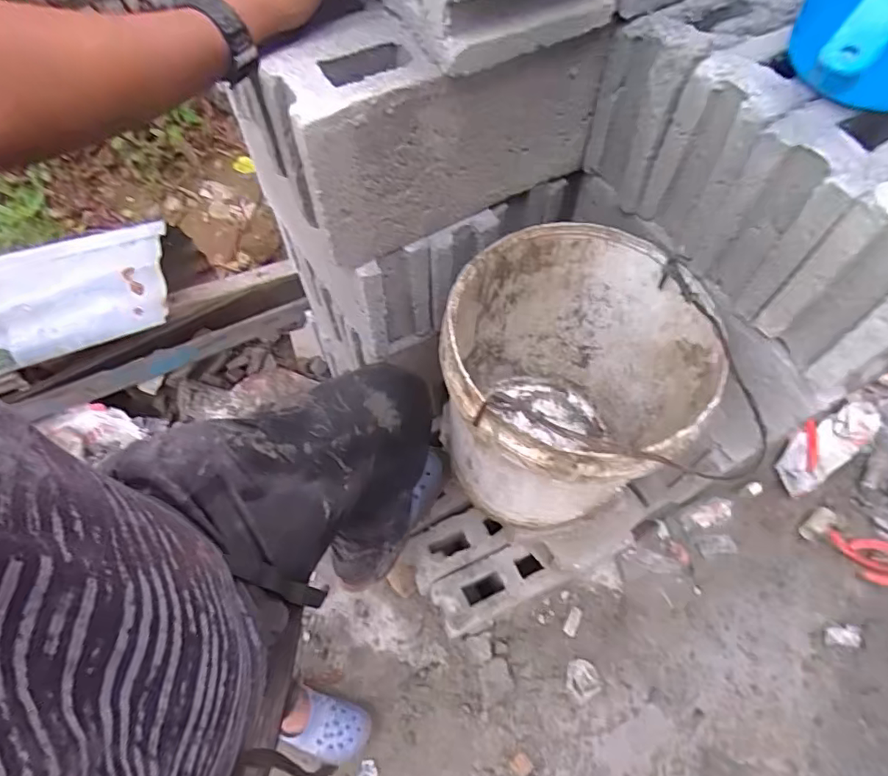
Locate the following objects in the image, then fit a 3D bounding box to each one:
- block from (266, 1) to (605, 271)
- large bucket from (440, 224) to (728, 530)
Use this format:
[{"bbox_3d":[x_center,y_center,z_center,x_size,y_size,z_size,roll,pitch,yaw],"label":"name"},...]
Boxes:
[{"bbox_3d":[0.001,-0.289,0.593,0.345,0.199,0.122,-25,65,-13],"label":"block"},{"bbox_3d":[0.151,0.017,0.738,0.302,0.359,0.294,0,62,0],"label":"large bucket"}]

